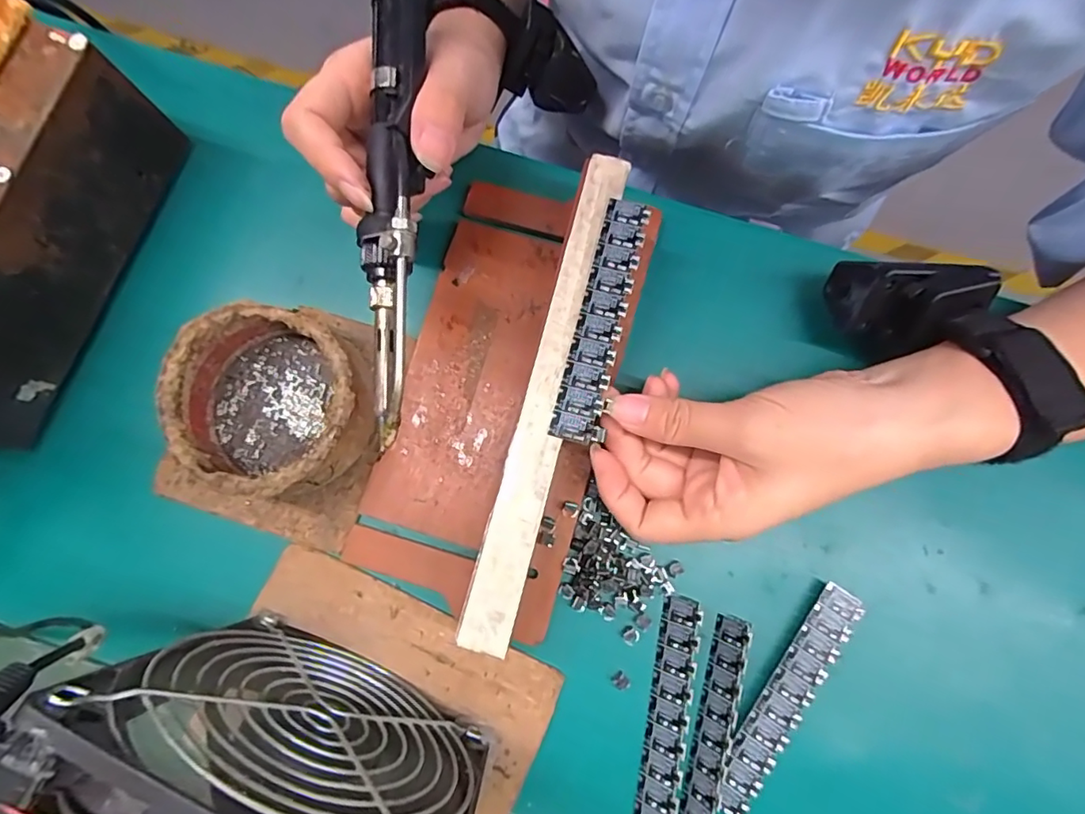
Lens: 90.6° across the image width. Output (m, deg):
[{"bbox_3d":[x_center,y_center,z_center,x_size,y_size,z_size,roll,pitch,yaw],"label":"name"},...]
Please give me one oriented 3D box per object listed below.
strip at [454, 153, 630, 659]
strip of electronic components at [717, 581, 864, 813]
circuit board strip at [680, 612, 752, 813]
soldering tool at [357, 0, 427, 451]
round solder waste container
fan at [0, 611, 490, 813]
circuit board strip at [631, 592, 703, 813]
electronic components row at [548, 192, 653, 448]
[{"bbox_3d":[0.003,-0.008,0.229,0.021,0.006,0.216,15,80,3],"label":"strip"},{"bbox_3d":[0.108,0.129,0.239,0.019,0.009,0.107,35,82,6],"label":"strip of electronic components"},{"bbox_3d":[0.073,0.148,0.233,0.004,0.019,0.110,20,79,-30],"label":"circuit board strip"},{"bbox_3d":[-0.059,-0.092,0.206,0.021,0.022,0.207,1,88,1],"label":"soldering tool"},{"bbox_3d":[-0.120,-0.002,0.246,0.091,0.039,0.081,8,80,2],"label":"round solder waste container"},{"bbox_3d":[-0.084,0.112,0.183,0.128,0.127,0.027,24,81,5],"label":"fan"},{"bbox_3d":[0.055,0.141,0.235,0.015,0.011,0.109,11,80,2],"label":"circuit board strip"},{"bbox_3d":[0.025,-0.039,0.231,0.020,0.004,0.108,14,81,3],"label":"electronic components row"}]

